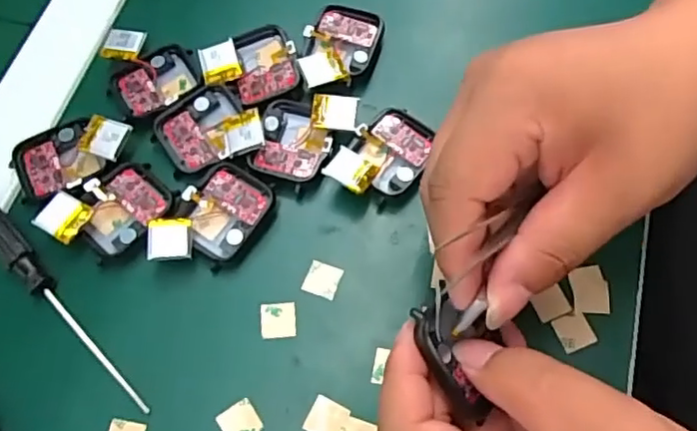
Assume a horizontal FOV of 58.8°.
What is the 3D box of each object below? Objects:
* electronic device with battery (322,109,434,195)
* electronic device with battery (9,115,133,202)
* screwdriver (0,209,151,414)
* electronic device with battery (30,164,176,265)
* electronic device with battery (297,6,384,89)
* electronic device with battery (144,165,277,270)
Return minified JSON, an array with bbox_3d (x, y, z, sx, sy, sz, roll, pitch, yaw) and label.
[{"bbox_3d":[0.017,-0.028,0.297,0.036,0.016,0.054,39,73,17],"label":"electronic device with battery"},{"bbox_3d":[-0.135,-0.032,0.301,0.057,0.010,0.038,-26,68,-10],"label":"electronic device with battery"},{"bbox_3d":[-0.131,0.036,0.278,0.131,0.012,0.014,41,73,17],"label":"screwdriver"},{"bbox_3d":[-0.112,-0.002,0.288,0.053,0.011,0.038,-36,70,-14],"label":"electronic device with battery"},{"bbox_3d":[-0.005,-0.087,0.326,0.038,0.012,0.053,14,67,8],"label":"electronic device with battery"},{"bbox_3d":[-0.063,0.003,0.286,0.040,0.014,0.057,39,73,17],"label":"electronic device with battery"}]

